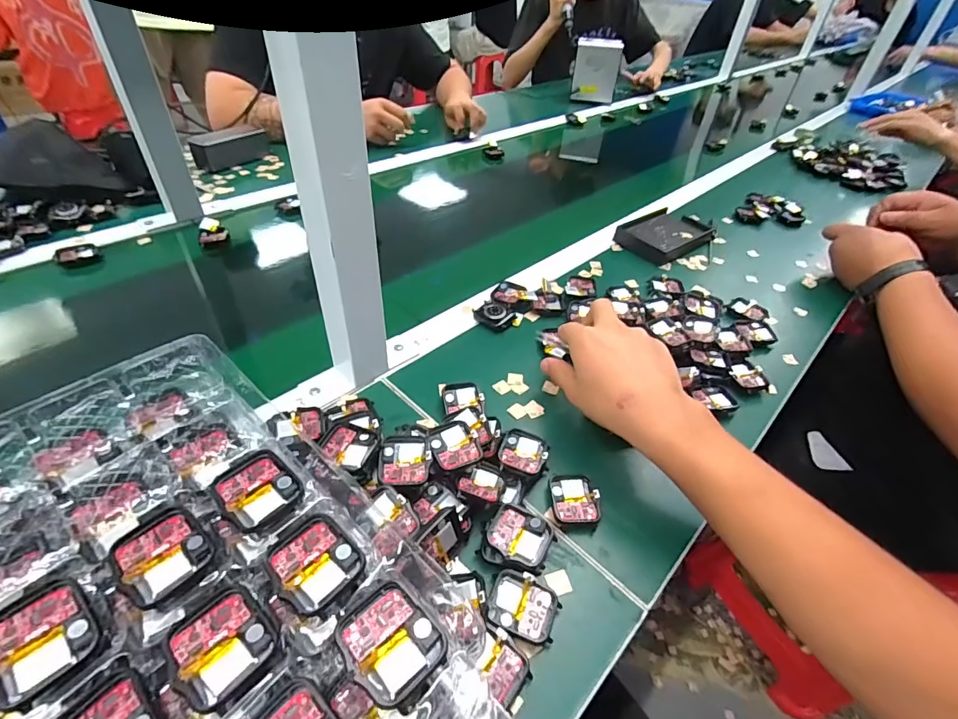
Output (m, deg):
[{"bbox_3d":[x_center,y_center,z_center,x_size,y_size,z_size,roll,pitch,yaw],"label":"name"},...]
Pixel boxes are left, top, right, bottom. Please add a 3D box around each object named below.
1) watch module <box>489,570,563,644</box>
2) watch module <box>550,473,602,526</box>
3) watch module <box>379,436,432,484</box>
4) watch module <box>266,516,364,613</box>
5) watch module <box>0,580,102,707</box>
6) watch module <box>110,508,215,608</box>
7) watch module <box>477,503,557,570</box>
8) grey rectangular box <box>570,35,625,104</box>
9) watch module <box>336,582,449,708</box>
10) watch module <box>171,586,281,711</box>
[{"bbox_3d":[0.029,0.162,0.302,0.045,0.008,0.037,15,43,11],"label":"watch module"},{"bbox_3d":[0.076,0.111,0.365,0.036,0.010,0.041,-2,43,-8],"label":"watch module"},{"bbox_3d":[-0.055,0.074,0.342,0.037,0.005,0.040,-2,43,-8],"label":"watch module"},{"bbox_3d":[-0.081,0.100,0.227,0.042,0.005,0.037,35,50,29],"label":"watch module"},{"bbox_3d":[-0.187,0.117,0.195,0.035,0.007,0.041,-32,54,-33],"label":"watch module"},{"bbox_3d":[-0.155,0.095,0.225,0.042,0.005,0.036,34,50,28],"label":"watch module"},{"bbox_3d":[0.028,0.127,0.329,0.047,0.015,0.043,16,43,11],"label":"watch module"},{"bbox_3d":[0.342,-0.845,1.339,0.126,0.148,0.067,8,42,3],"label":"grey rectangular box"},{"bbox_3d":[-0.039,0.123,0.201,0.042,0.006,0.036,33,49,27],"label":"watch module"},{"bbox_3d":[-0.113,0.124,0.201,0.040,0.004,0.037,35,50,29],"label":"watch module"}]

